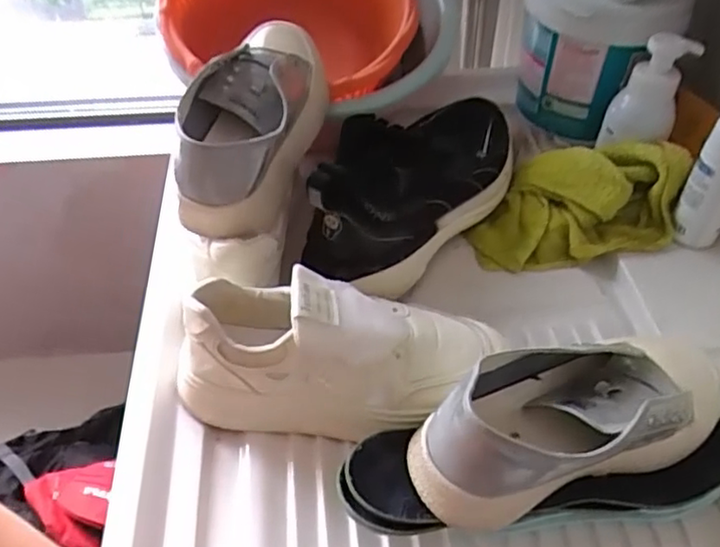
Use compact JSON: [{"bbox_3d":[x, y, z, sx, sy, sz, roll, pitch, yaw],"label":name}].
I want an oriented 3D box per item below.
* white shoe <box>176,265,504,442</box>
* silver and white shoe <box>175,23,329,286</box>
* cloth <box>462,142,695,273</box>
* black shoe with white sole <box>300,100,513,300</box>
[{"bbox_3d":[-0.020,0.056,0.491,0.237,0.111,0.087,2,45,1],"label":"white shoe"},{"bbox_3d":[-0.096,-0.128,0.566,0.103,0.115,0.266,6,61,5],"label":"silver and white shoe"},{"bbox_3d":[0.217,-0.080,0.667,0.206,0.085,0.123,-4,46,-5],"label":"cloth"},{"bbox_3d":[0.056,-0.105,0.640,0.120,0.108,0.297,31,52,26],"label":"black shoe with white sole"}]

